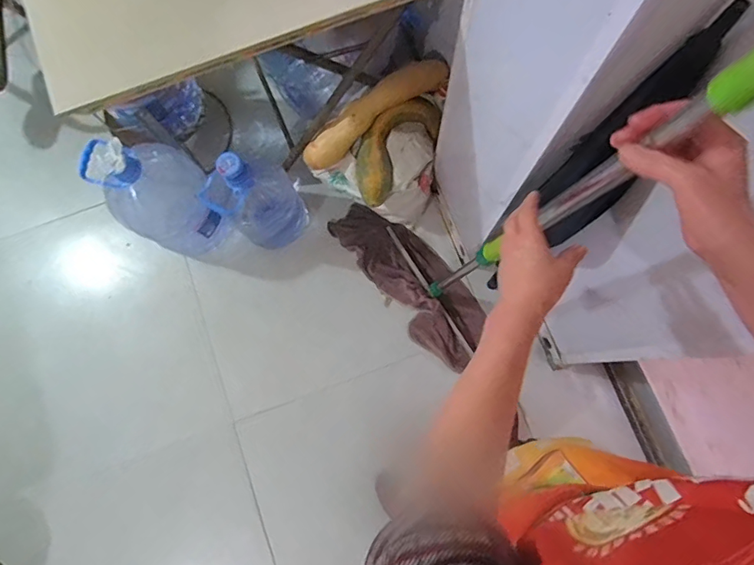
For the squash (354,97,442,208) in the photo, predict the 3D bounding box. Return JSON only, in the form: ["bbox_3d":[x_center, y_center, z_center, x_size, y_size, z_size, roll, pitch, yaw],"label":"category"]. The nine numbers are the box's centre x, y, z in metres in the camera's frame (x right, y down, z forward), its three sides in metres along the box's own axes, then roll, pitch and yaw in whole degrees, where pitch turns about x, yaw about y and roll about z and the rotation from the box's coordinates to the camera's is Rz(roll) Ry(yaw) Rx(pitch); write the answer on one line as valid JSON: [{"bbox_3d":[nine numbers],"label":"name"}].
[{"bbox_3d":[0.046,-0.385,1.324,0.158,0.089,0.340,40,84,8],"label":"squash"}]

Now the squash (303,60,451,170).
[{"bbox_3d":[-0.007,-0.479,1.308,0.474,0.108,0.087,-36,81,4],"label":"squash"}]

